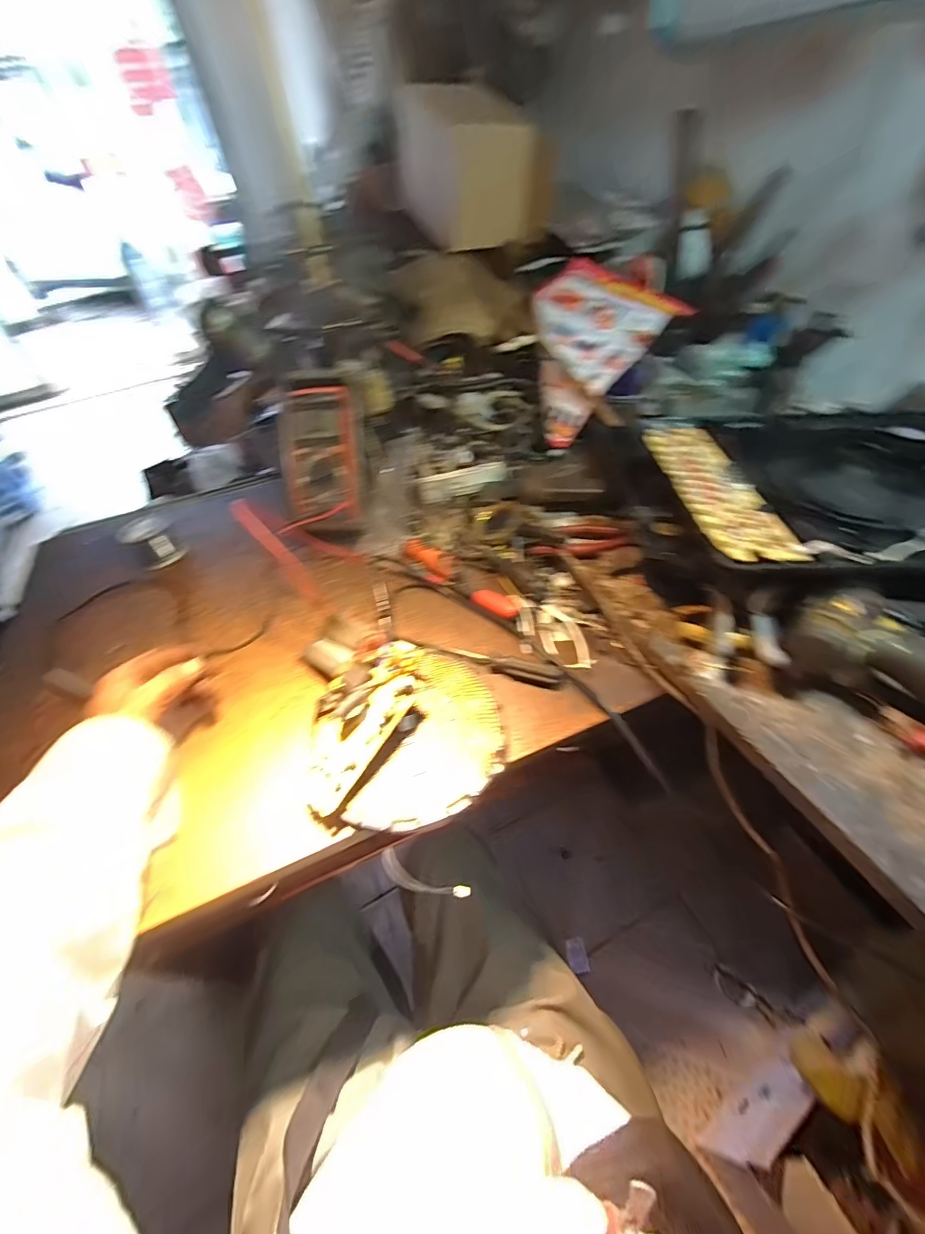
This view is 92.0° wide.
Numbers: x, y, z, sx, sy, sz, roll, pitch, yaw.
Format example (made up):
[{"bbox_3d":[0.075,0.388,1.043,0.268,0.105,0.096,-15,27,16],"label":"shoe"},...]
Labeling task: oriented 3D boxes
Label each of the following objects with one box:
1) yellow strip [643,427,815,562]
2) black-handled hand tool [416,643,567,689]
[{"bbox_3d":[0.271,-0.144,0.484,0.081,0.009,0.261,-5,49,2],"label":"yellow strip"},{"bbox_3d":[0.029,0.050,0.481,0.161,0.011,0.020,11,51,15],"label":"black-handled hand tool"}]

